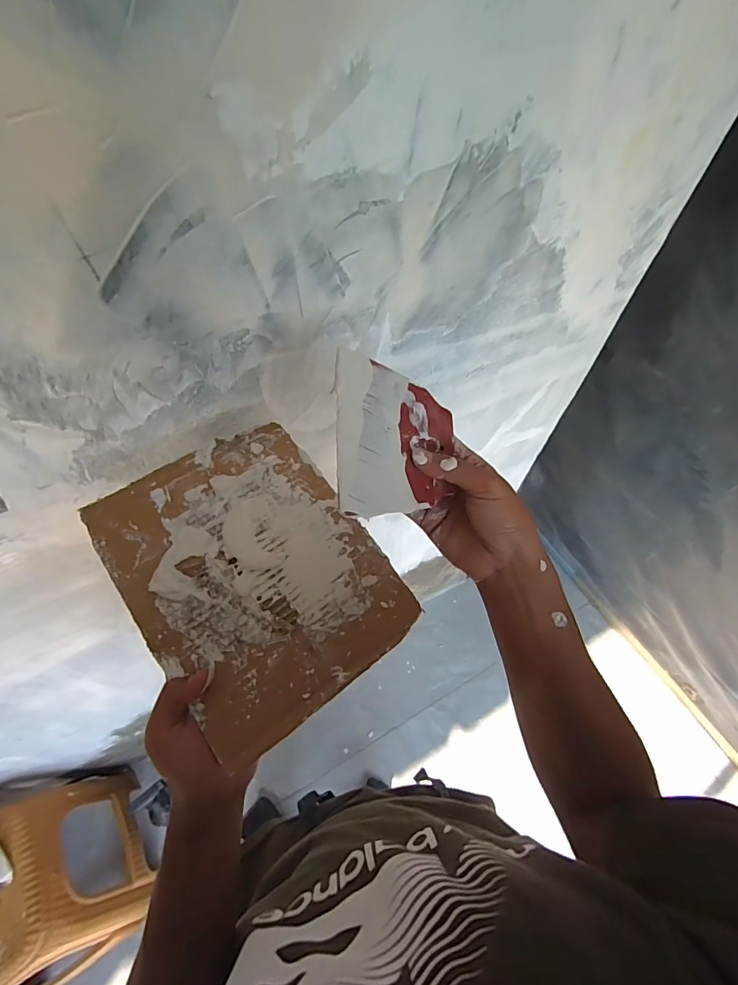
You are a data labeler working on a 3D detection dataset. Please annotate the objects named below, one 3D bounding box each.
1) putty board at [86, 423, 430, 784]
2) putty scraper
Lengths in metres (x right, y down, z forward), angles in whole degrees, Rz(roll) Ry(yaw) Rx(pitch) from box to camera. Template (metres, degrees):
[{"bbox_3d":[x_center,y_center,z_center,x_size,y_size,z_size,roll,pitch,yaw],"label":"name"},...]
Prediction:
[{"bbox_3d":[-0.095,0.061,0.357,0.185,0.011,0.239,-32,75,-20],"label":"putty board"},{"bbox_3d":[0.023,-0.040,0.321,0.102,0.004,0.120,7,73,-29],"label":"putty scraper"}]

